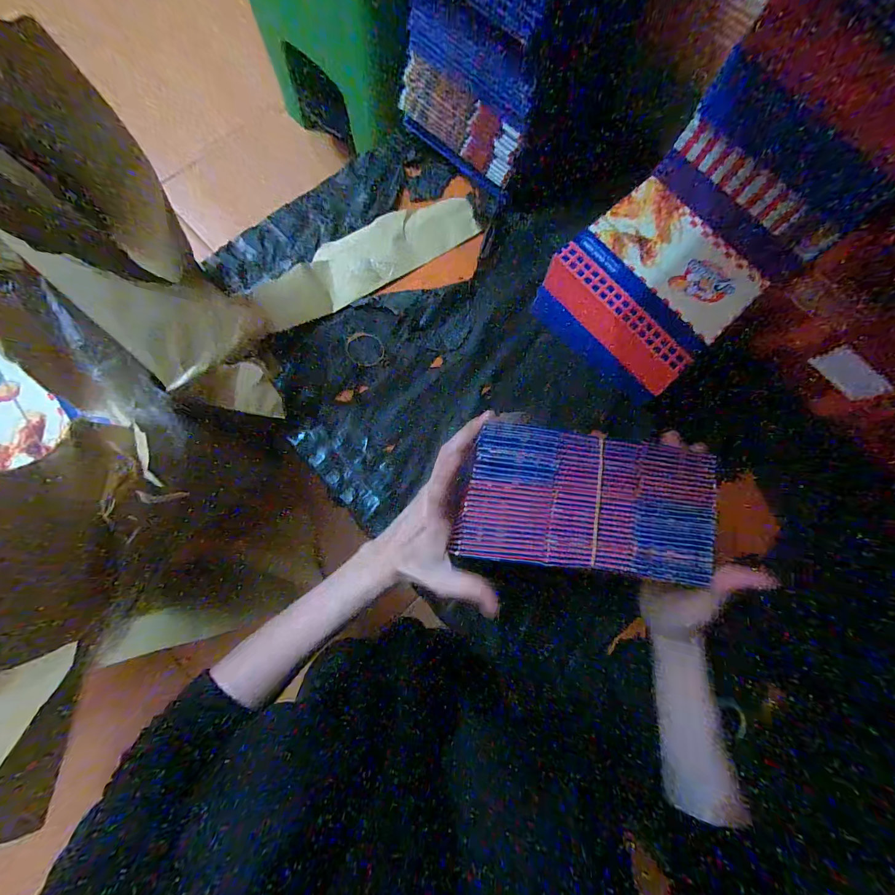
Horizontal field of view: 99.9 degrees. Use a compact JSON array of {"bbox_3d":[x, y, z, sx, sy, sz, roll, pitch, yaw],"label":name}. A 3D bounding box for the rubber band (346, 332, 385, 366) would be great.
[{"bbox_3d":[-0.093,-0.111,0.426,0.043,0.004,0.040,3,80,-15],"label":"rubber band"}]

